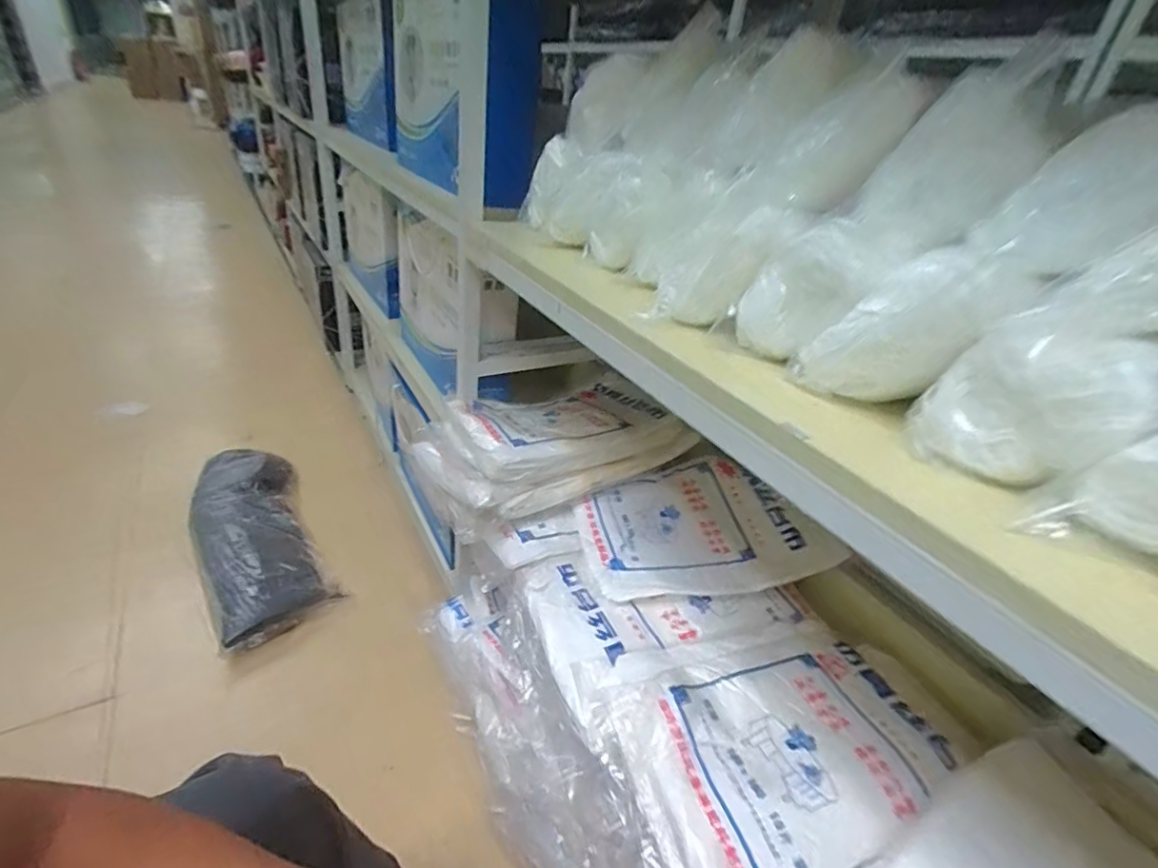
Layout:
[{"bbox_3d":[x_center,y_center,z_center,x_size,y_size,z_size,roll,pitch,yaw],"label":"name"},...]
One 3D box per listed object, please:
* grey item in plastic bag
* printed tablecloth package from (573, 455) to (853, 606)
[{"bbox_3d":[-0.777,0.235,1.350,0.256,0.124,0.616,-17,40,-34],"label":"grey item in plastic bag"},{"bbox_3d":[0.150,0.123,0.746,0.284,0.030,0.232,-12,38,-10],"label":"printed tablecloth package"}]

